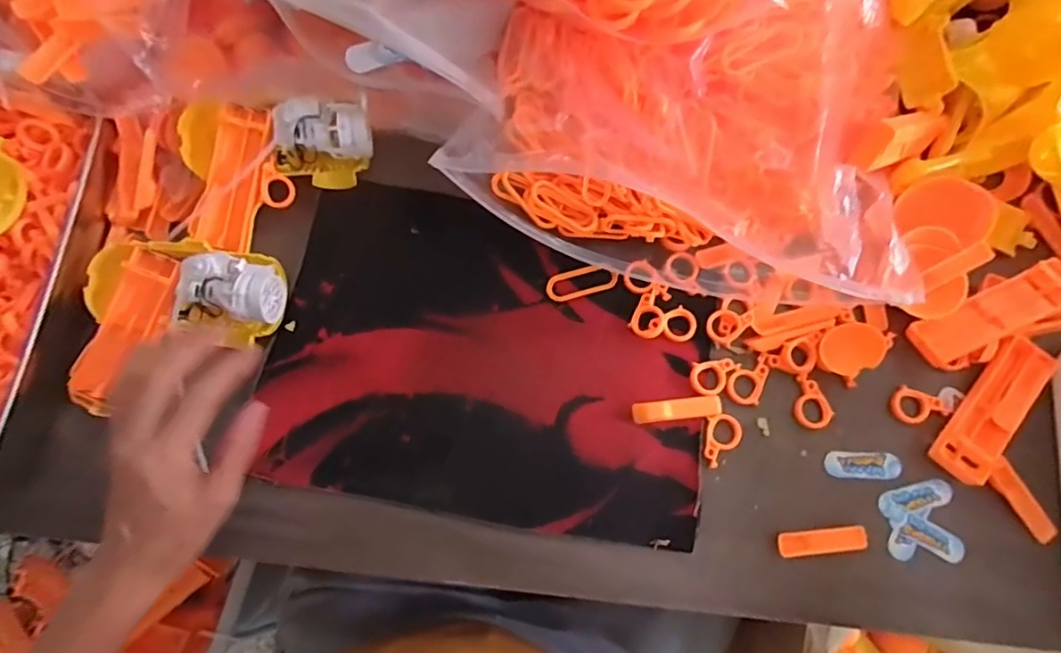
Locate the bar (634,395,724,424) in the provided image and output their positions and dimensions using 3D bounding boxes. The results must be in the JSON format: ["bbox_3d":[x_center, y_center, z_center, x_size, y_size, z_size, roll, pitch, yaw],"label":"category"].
[{"bbox_3d":[0.103,0.058,0.391,0.061,0.007,0.015,-6,76,-1],"label":"bar"}]

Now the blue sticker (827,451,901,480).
[{"bbox_3d":[0.230,0.096,0.386,0.050,0.004,0.018,2,76,1],"label":"blue sticker"}]

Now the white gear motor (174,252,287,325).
[{"bbox_3d":[-0.207,-0.024,0.393,0.066,0.041,0.043,4,76,1],"label":"white gear motor"}]

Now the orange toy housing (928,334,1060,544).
[{"bbox_3d":[0.341,0.073,0.384,0.088,0.017,0.110,38,80,9],"label":"orange toy housing"}]

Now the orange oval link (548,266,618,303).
[{"bbox_3d":[0.038,-0.033,0.417,0.053,0.004,0.022,-15,77,-3],"label":"orange oval link"}]

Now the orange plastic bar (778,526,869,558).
[{"bbox_3d":[0.193,0.141,0.368,0.061,0.006,0.014,-5,76,-1],"label":"orange plastic bar"}]

